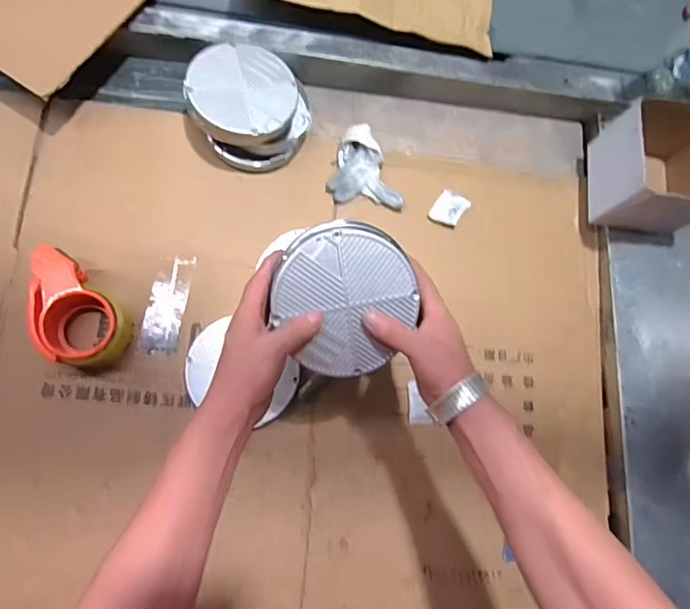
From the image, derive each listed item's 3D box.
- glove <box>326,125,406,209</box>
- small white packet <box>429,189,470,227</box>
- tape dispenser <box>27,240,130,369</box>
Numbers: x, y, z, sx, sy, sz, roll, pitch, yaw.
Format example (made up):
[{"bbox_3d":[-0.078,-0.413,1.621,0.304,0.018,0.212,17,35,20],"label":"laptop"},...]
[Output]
[{"bbox_3d":[0.032,-0.200,0.714,0.103,0.024,0.111,5,77,-8],"label":"glove"},{"bbox_3d":[0.154,-0.141,0.728,0.044,0.010,0.052,36,75,0],"label":"small white packet"},{"bbox_3d":[-0.326,0.010,0.587,0.094,0.057,0.142,-43,87,-16],"label":"tape dispenser"}]

